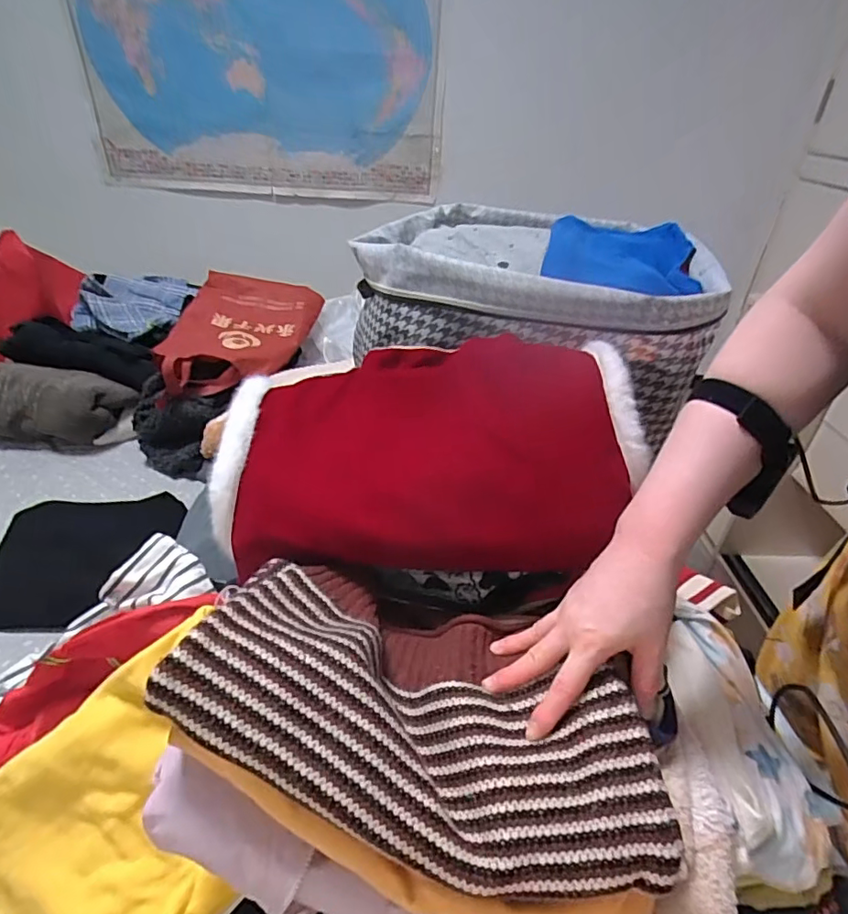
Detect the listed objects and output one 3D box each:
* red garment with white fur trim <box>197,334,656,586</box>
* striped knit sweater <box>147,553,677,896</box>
[{"bbox_3d":[0.000,-0.006,0.517,0.400,0.070,0.240,1,73,8],"label":"red garment with white fur trim"},{"bbox_3d":[-0.002,0.186,0.373,0.337,0.067,0.153,20,38,7],"label":"striped knit sweater"}]

